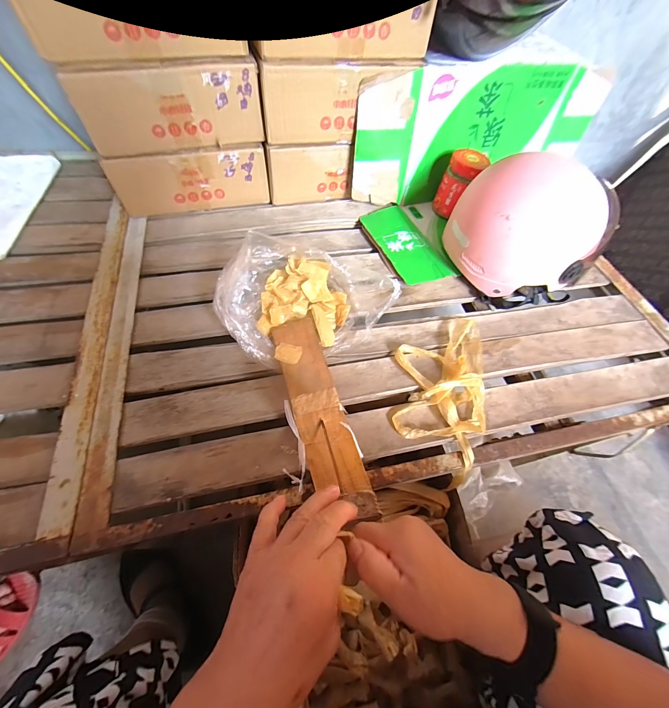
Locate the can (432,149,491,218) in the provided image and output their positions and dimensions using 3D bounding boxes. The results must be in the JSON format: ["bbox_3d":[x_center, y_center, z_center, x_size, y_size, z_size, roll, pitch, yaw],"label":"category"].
[{"bbox_3d":[0.238,-0.323,0.593,0.062,0.101,0.065,-26,64,-18],"label":"can"}]

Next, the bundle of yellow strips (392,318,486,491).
[{"bbox_3d":[0.145,0.044,0.417,0.121,0.031,0.236,8,59,1],"label":"bundle of yellow strips"}]

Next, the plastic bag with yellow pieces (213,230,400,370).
[{"bbox_3d":[-0.044,-0.091,0.451,0.238,0.096,0.181,-16,61,-13],"label":"plastic bag with yellow pieces"}]

